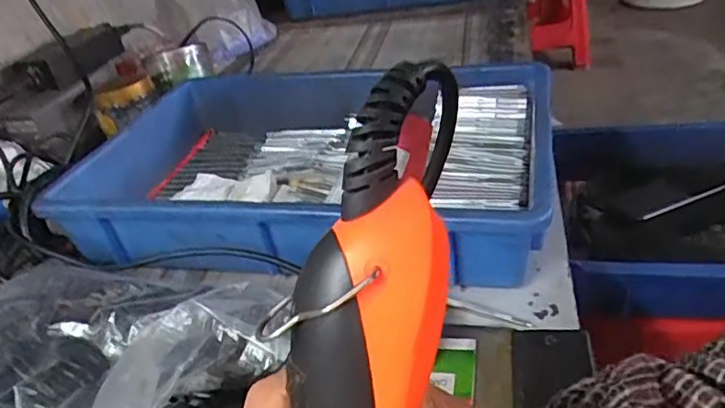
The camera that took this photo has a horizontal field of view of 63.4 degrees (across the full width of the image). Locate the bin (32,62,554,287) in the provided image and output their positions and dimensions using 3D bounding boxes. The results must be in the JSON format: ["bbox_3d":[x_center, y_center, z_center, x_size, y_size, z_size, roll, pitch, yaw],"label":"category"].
[{"bbox_3d":[-0.053,-0.043,0.587,0.455,0.092,0.297,1,33,17],"label":"bin"}]

